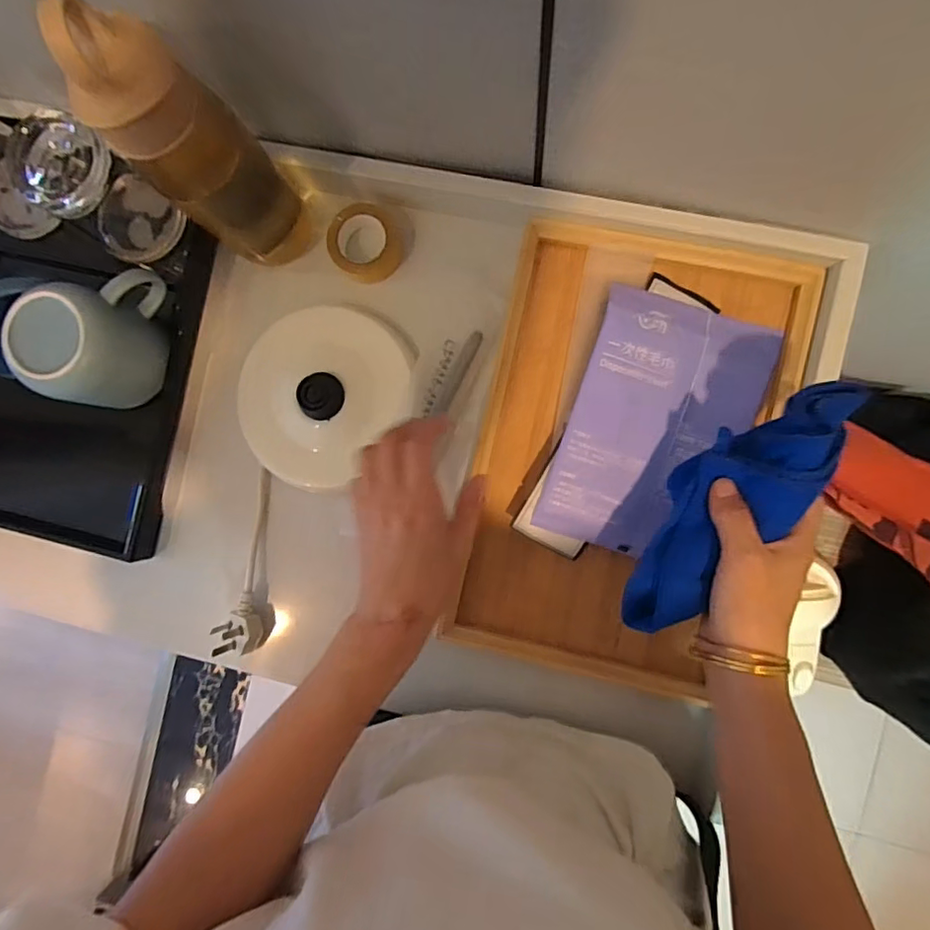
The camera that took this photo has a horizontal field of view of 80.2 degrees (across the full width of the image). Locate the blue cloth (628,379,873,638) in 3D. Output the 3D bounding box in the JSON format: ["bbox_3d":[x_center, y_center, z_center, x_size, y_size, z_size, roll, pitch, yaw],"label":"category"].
[{"bbox_3d":[0.156,0.023,0.333,0.059,0.048,0.180,38,105,5],"label":"blue cloth"}]

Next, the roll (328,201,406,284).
[{"bbox_3d":[-0.078,-0.179,0.444,0.059,0.022,0.058,0,90,6],"label":"roll"}]

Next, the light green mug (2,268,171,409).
[{"bbox_3d":[-0.281,-0.096,0.425,0.075,0.094,0.104,4,90,6],"label":"light green mug"}]

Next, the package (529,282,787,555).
[{"bbox_3d":[0.143,-0.027,0.407,0.130,0.025,0.188,19,92,6],"label":"package"}]

